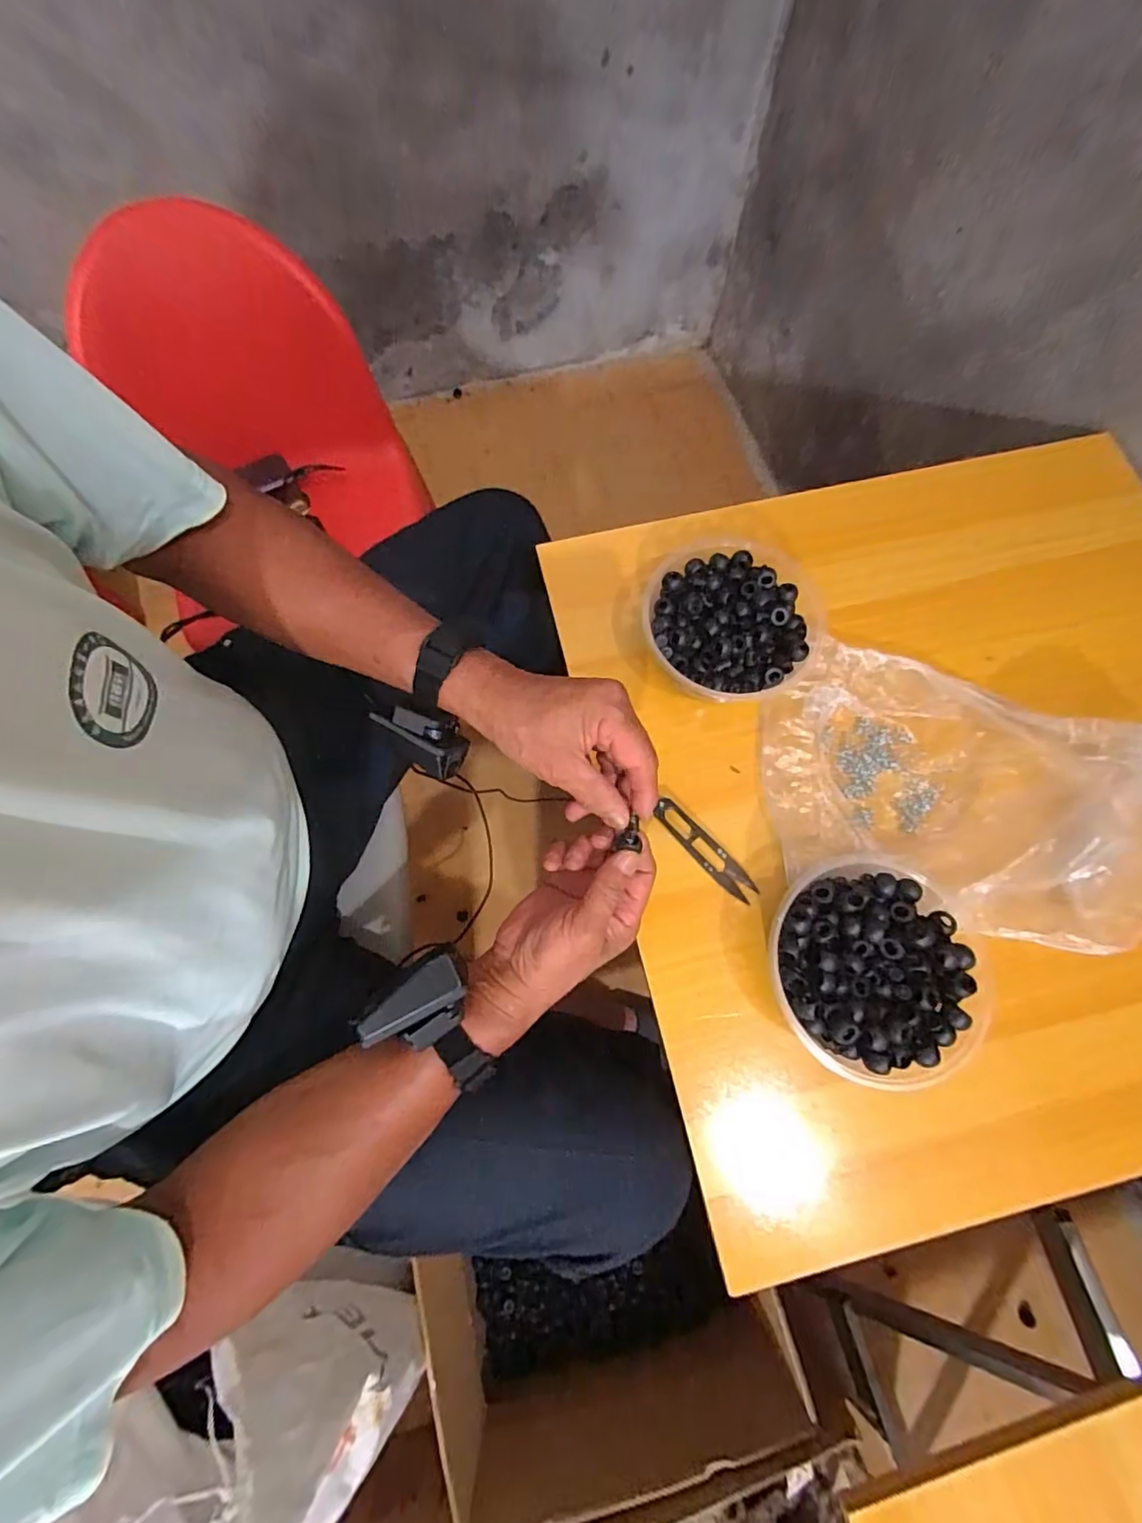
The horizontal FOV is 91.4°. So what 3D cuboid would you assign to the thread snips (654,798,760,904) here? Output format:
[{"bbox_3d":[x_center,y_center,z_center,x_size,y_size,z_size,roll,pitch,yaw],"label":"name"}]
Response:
[{"bbox_3d":[0.107,0.069,0.444,0.021,0.013,0.101,-42,76,-11],"label":"thread snips"}]

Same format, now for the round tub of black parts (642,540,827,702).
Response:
[{"bbox_3d":[0.142,-0.114,0.477,0.156,0.054,0.130,-3,72,1],"label":"round tub of black parts"}]

